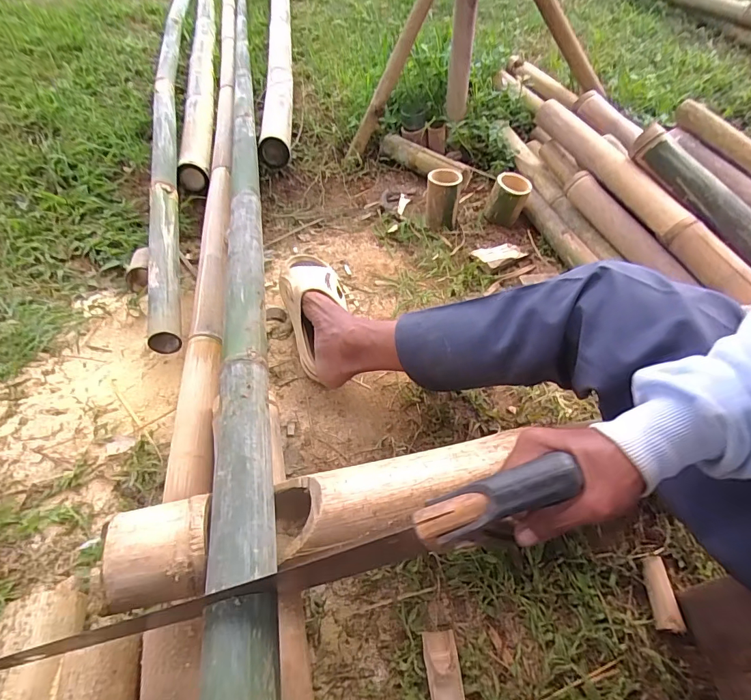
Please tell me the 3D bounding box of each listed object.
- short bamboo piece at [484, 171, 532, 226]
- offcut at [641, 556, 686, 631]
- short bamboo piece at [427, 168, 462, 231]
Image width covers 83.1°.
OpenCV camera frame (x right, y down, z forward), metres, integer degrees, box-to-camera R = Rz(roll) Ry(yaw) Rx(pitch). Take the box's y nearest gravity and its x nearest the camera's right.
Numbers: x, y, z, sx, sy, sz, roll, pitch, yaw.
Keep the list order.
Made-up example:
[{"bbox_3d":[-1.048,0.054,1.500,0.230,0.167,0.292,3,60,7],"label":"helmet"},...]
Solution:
[{"bbox_3d":[0.319,-0.362,1.022,0.091,0.102,0.081,15,52,15],"label":"short bamboo piece"},{"bbox_3d":[0.352,0.300,0.525,0.027,0.018,0.079,4,50,6],"label":"offcut"},{"bbox_3d":[0.159,-0.350,0.999,0.075,0.119,0.093,7,50,8],"label":"short bamboo piece"}]

